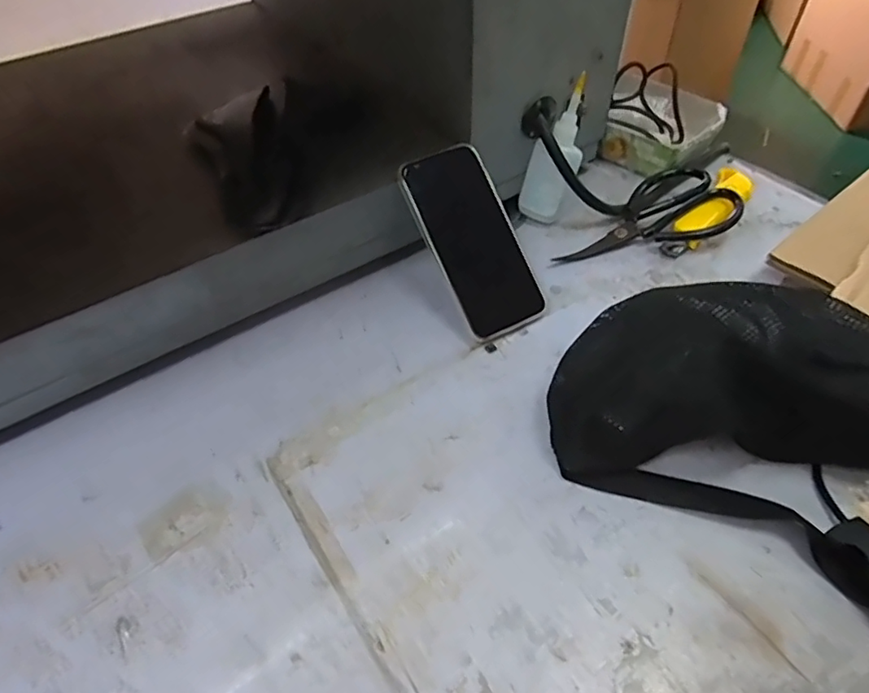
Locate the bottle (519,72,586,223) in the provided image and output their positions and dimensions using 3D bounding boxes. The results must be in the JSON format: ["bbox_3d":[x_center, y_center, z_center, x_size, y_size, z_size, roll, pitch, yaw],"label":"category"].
[{"bbox_3d":[0.119,-0.186,0.538,0.040,0.130,0.028,34,30,29],"label":"bottle"}]

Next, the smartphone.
[{"bbox_3d":[0.039,-0.092,0.483,0.088,0.014,0.162,-25,89,-20],"label":"smartphone"}]

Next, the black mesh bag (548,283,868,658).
[{"bbox_3d":[0.242,0.050,0.363,0.301,0.077,0.204,28,56,26],"label":"black mesh bag"}]

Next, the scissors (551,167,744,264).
[{"bbox_3d":[0.210,-0.119,0.543,0.192,0.037,0.096,-27,52,-19],"label":"scissors"}]

